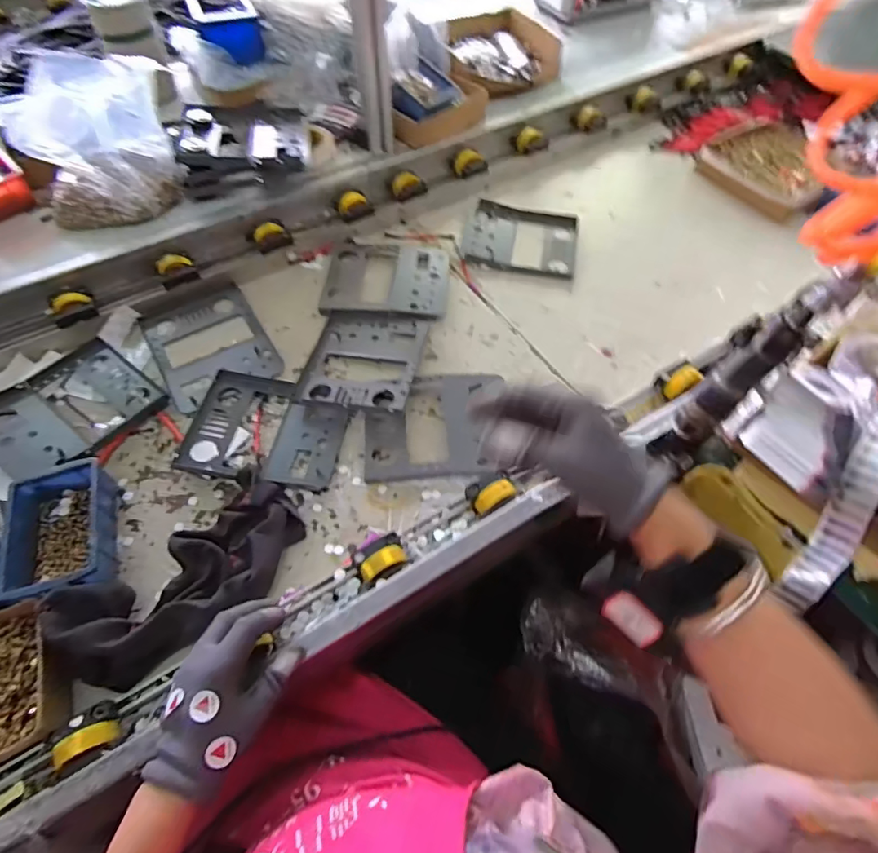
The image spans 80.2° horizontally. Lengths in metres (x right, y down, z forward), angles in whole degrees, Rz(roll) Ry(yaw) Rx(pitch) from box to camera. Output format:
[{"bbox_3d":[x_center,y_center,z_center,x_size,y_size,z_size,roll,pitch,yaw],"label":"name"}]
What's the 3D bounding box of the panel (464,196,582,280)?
[{"bbox_3d":[0.144,-0.326,0.903,0.190,0.013,0.165,12,58,7],"label":"panel"}]

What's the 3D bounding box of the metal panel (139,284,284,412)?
[{"bbox_3d":[-0.325,-0.114,0.747,0.150,0.024,0.175,-29,64,-15],"label":"metal panel"}]

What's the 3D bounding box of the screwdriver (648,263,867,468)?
[{"bbox_3d":[0.294,-0.054,0.514,0.037,0.244,0.051,-22,60,-39],"label":"screwdriver"}]

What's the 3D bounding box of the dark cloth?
[{"bbox_3d":[-0.254,0.154,0.543,0.124,0.058,0.247,38,54,20],"label":"dark cloth"}]

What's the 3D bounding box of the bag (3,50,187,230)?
[{"bbox_3d":[-0.459,-0.389,0.712,0.202,0.181,0.088,-30,62,-18],"label":"bag"}]

